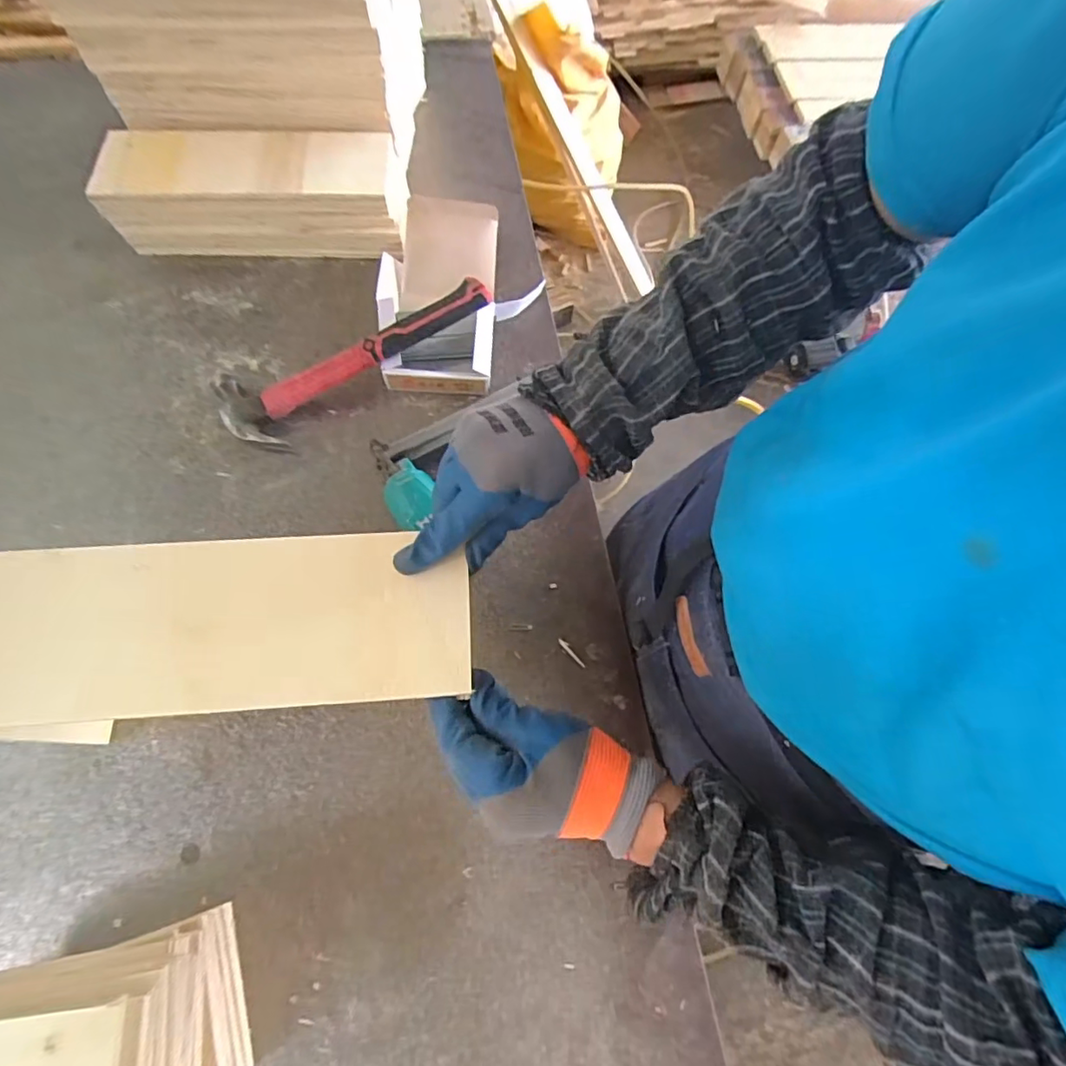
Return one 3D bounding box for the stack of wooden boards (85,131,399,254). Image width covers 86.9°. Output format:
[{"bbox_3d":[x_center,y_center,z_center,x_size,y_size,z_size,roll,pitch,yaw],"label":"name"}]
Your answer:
[{"bbox_3d":[-0.356,-0.441,0.728,0.354,0.089,0.149,-3,69,-3],"label":"stack of wooden boards"}]

